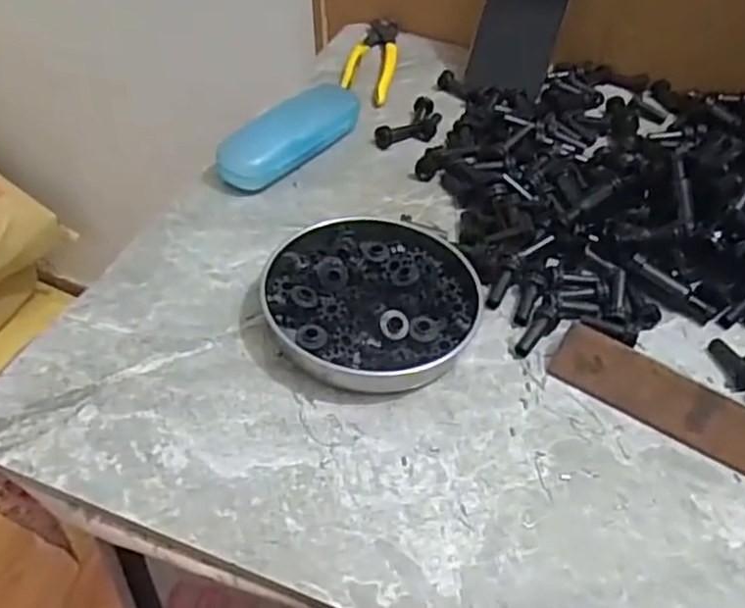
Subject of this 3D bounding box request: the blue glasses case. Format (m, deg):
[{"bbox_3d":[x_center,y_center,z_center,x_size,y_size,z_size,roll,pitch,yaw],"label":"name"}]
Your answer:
[{"bbox_3d":[-0.064,-0.138,0.592,0.052,0.034,0.143,33,51,25],"label":"blue glasses case"}]

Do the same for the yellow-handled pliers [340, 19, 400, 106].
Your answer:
[{"bbox_3d":[0.003,-0.248,0.720,0.044,0.014,0.165,8,44,3],"label":"yellow-handled pliers"}]

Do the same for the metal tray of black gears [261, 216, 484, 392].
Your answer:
[{"bbox_3d":[-0.001,-0.006,0.469,0.138,0.029,0.132,-18,49,-22],"label":"metal tray of black gears"}]

